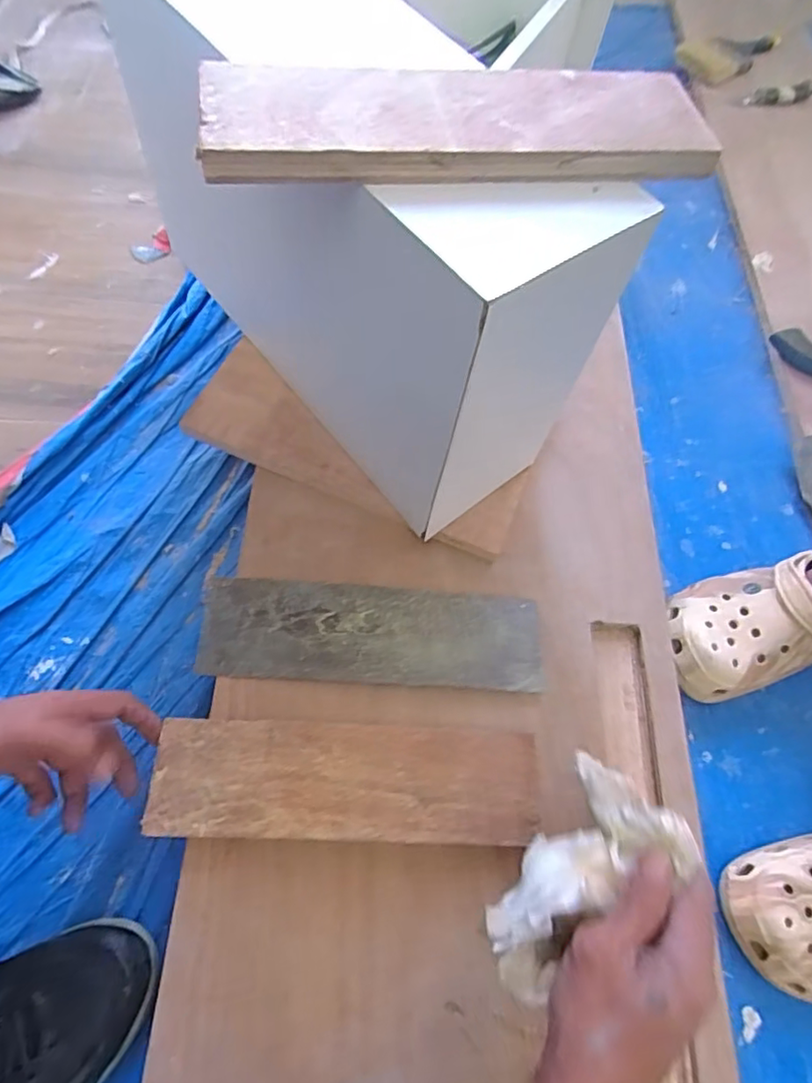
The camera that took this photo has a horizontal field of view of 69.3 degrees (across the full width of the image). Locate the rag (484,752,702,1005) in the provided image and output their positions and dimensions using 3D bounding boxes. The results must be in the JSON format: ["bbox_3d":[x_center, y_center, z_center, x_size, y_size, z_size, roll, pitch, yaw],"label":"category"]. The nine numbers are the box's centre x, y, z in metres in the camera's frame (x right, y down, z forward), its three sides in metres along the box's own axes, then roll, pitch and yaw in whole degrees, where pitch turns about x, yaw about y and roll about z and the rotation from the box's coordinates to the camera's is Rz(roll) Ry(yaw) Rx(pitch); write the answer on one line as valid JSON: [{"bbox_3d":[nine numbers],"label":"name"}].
[{"bbox_3d":[0.102,0.204,0.364,0.140,0.064,0.070,-41,74,-14],"label":"rag"}]

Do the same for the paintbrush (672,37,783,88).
[{"bbox_3d":[0.610,-0.890,1.076,0.212,0.020,0.115,-21,68,-12],"label":"paintbrush"}]

